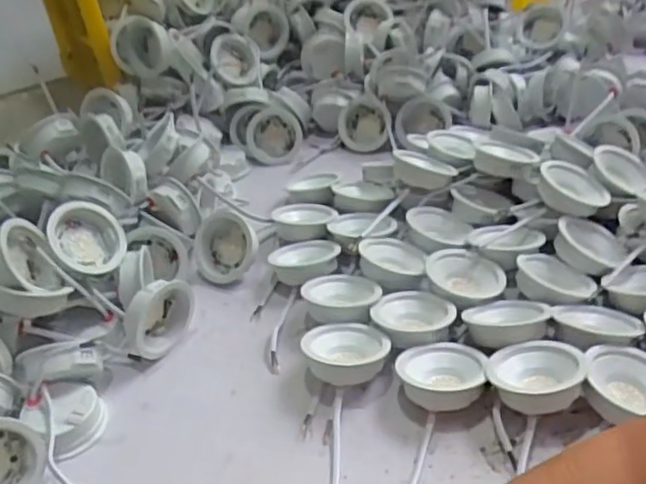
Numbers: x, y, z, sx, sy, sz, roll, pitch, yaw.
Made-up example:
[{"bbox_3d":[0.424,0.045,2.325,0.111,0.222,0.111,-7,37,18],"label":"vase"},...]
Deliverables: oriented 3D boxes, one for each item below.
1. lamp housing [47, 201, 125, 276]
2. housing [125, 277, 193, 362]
[{"bbox_3d":[-0.223,0.001,0.626,0.065,0.036,0.070,5,61,-46],"label":"lamp housing"},{"bbox_3d":[-0.145,0.065,0.600,0.066,0.066,0.034,-22,37,-21],"label":"housing"}]

